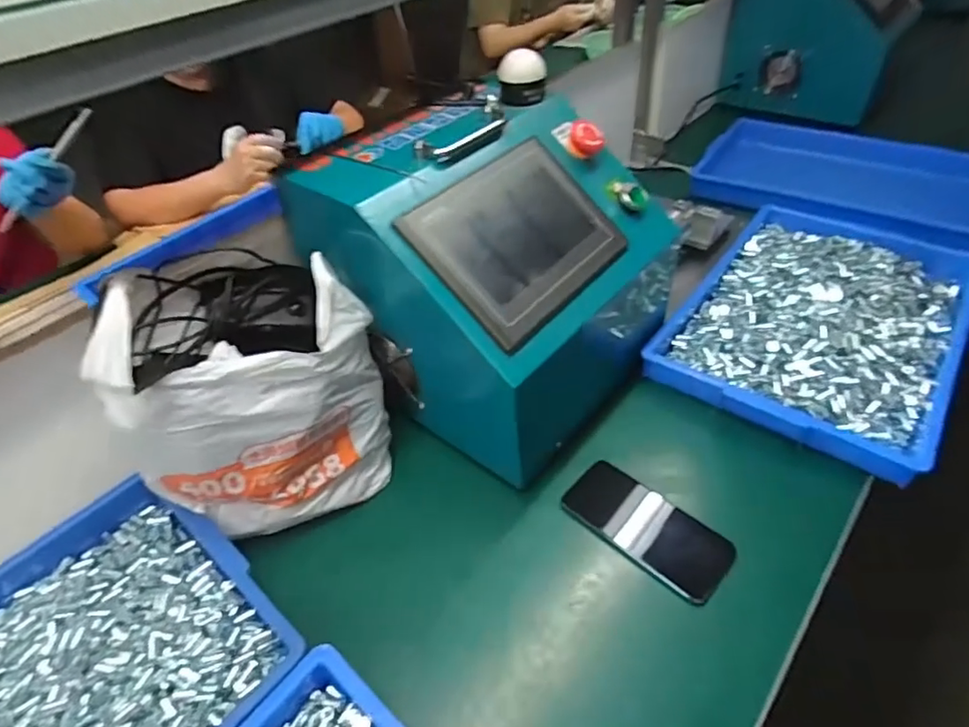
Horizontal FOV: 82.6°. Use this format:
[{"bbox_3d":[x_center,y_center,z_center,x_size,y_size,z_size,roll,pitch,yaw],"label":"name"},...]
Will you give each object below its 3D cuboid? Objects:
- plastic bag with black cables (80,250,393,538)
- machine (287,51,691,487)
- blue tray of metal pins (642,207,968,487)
[{"bbox_3d":[-0.220,0.016,0.543,0.221,0.203,0.206,-14,45,-8],"label":"plastic bag with black cables"},{"bbox_3d":[0.007,-0.096,0.612,0.284,0.289,0.284,31,55,32],"label":"machine"},{"bbox_3d":[0.432,-0.074,0.700,0.299,0.063,0.421,27,53,29],"label":"blue tray of metal pins"}]

